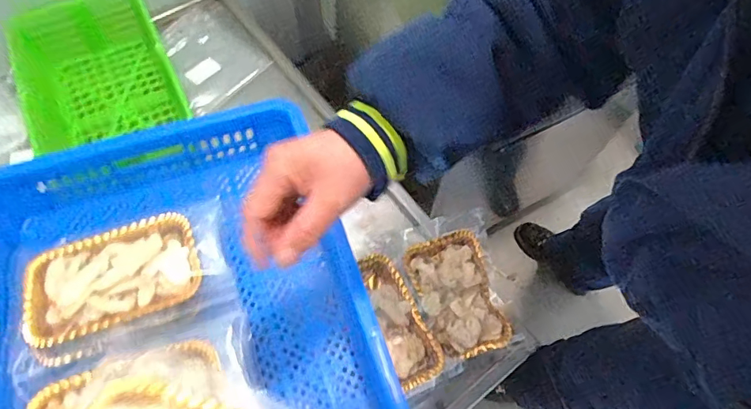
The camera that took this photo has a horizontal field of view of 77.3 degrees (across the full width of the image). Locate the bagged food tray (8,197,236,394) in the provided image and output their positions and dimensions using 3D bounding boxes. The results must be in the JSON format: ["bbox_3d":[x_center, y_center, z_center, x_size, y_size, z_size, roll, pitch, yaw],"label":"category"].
[{"bbox_3d":[-0.302,0.089,0.563,0.247,0.054,0.161,-22,65,-14],"label":"bagged food tray"}]

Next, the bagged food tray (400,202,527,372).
[{"bbox_3d":[0.118,0.136,0.714,0.131,0.045,0.193,-10,63,-8],"label":"bagged food tray"}]

